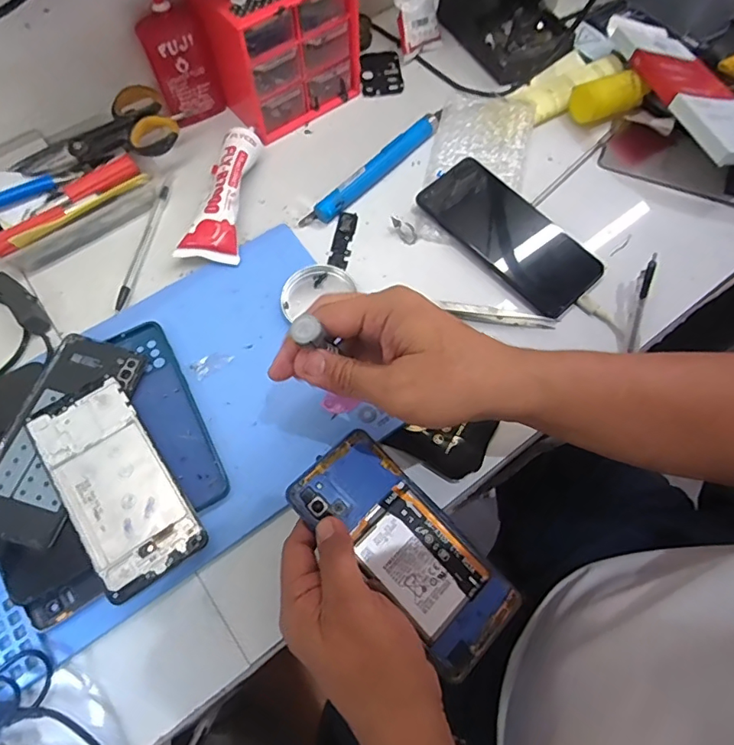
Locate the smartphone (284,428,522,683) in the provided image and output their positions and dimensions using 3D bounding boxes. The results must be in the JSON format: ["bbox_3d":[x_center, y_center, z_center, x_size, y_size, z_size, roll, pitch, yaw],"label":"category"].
[{"bbox_3d":[0.025,0.113,0.336,0.069,0.013,0.158,-41,78,-15],"label":"smartphone"}]

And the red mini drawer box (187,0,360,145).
[{"bbox_3d":[-0.088,-0.326,0.497,0.125,0.121,0.108,-37,71,-14],"label":"red mini drawer box"}]

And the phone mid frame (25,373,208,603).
[{"bbox_3d":[-0.181,0.077,0.366,0.069,0.012,0.153,-34,71,-13],"label":"phone mid frame"}]

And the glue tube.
[{"bbox_3d":[-0.131,-0.166,0.467,0.052,0.029,0.135,8,67,4],"label":"glue tube"}]

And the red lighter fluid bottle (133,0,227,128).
[{"bbox_3d":[-0.180,-0.298,0.486,0.054,0.115,0.029,-30,70,-11],"label":"red lighter fluid bottle"}]

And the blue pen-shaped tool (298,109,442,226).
[{"bbox_3d":[0.011,-0.199,0.495,0.024,0.020,0.182,41,73,16],"label":"blue pen-shaped tool"}]

